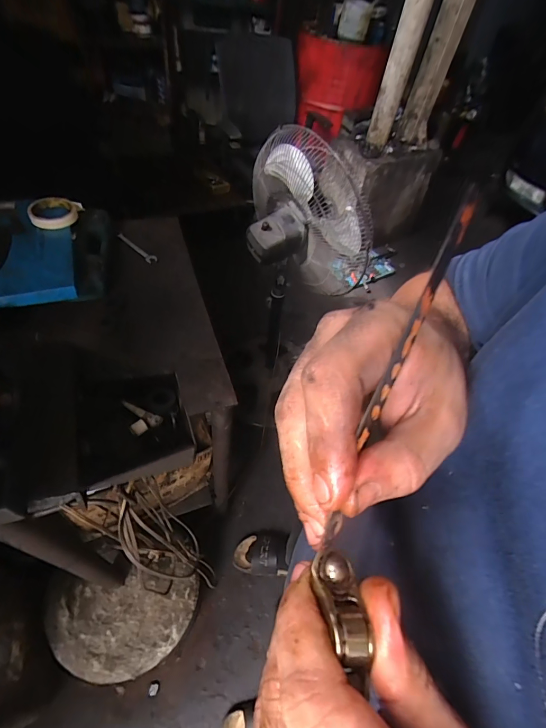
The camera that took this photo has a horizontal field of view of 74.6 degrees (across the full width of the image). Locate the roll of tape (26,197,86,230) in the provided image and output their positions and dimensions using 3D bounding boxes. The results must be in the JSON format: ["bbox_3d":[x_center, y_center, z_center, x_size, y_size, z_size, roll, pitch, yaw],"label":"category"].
[{"bbox_3d":[-0.473,-0.328,0.774,0.089,0.026,0.092,4,51,-6],"label":"roll of tape"}]

